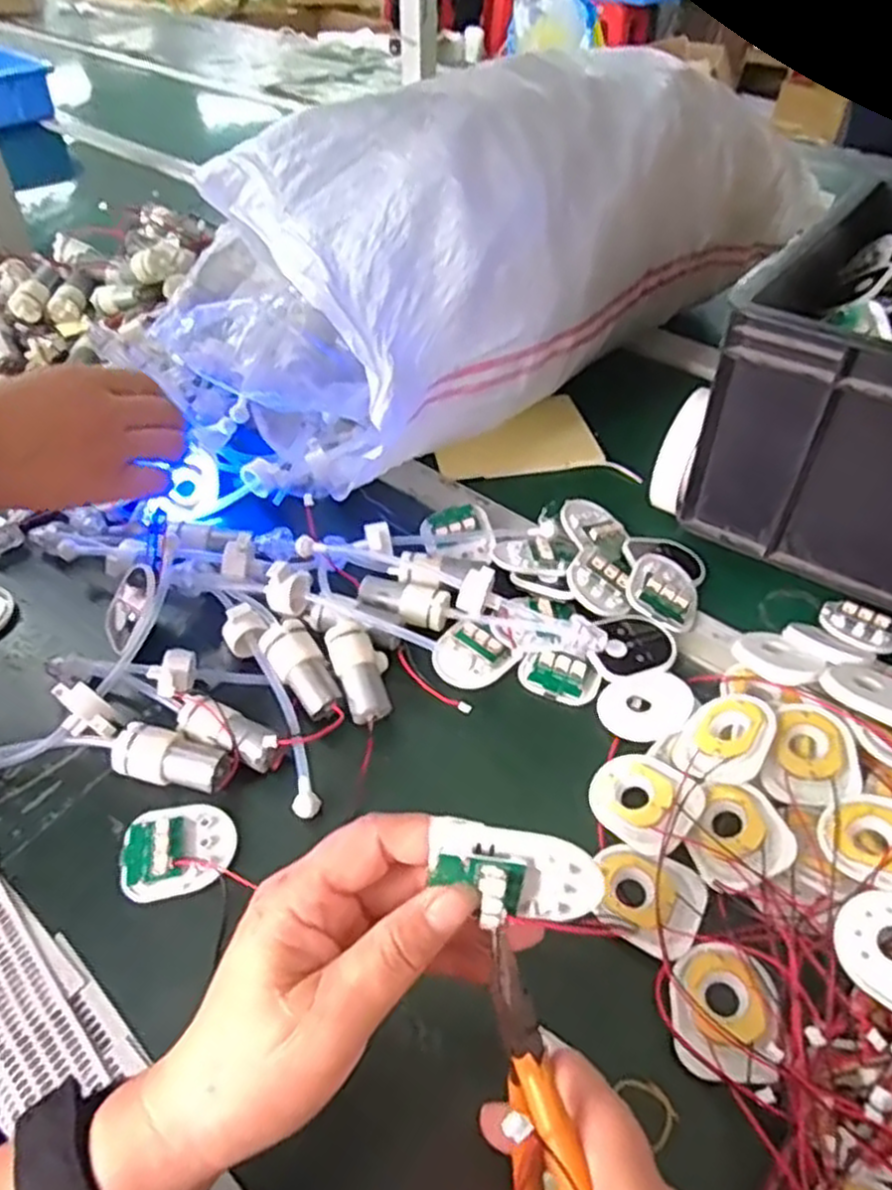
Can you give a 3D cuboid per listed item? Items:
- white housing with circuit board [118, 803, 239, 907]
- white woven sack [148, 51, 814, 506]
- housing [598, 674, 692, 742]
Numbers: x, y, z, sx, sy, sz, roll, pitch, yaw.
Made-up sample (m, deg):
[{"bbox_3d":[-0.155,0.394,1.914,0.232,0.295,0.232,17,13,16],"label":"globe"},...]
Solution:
[{"bbox_3d":[-0.146,0.139,0.415,0.058,0.016,0.049,-6,47,-7],"label":"white housing with circuit board"},{"bbox_3d":[0.079,-0.319,0.659,0.606,0.186,0.229,-33,55,-28],"label":"white woven sack"},{"bbox_3d":[0.121,0.067,0.461,0.056,0.006,0.040,-7,47,-8],"label":"housing"}]

